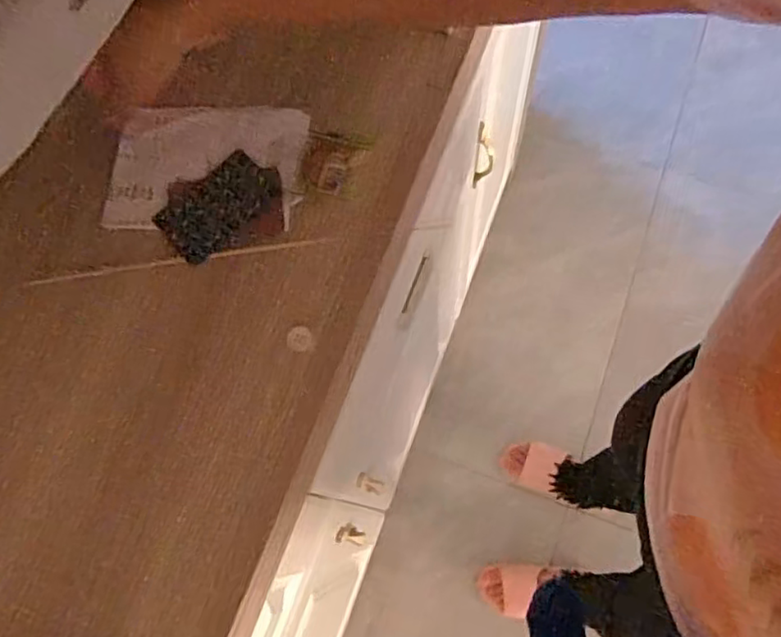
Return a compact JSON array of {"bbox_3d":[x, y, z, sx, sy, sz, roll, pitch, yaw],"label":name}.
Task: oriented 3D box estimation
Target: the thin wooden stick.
[{"bbox_3d":[-0.152,-0.042,0.456,0.220,0.010,0.007,-9,72,1],"label":"thin wooden stick"}]

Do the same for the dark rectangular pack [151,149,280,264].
[{"bbox_3d":[-0.128,-0.086,0.473,0.091,0.007,0.066,-34,73,-7],"label":"dark rectangular pack"}]

